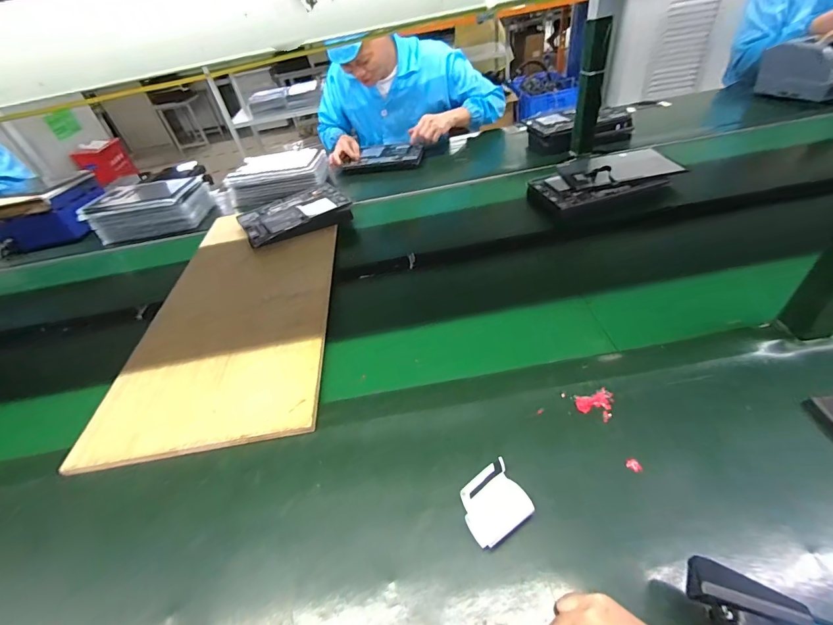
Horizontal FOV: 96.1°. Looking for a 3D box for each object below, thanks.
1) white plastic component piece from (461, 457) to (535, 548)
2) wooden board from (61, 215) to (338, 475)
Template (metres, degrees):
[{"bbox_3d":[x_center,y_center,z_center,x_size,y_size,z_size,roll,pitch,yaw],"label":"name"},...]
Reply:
[{"bbox_3d":[0.083,0.207,0.403,0.066,0.035,0.061,-26,44,-17],"label":"white plastic component piece"},{"bbox_3d":[-0.330,-0.017,0.704,0.334,0.020,0.580,-7,44,-1],"label":"wooden board"}]

